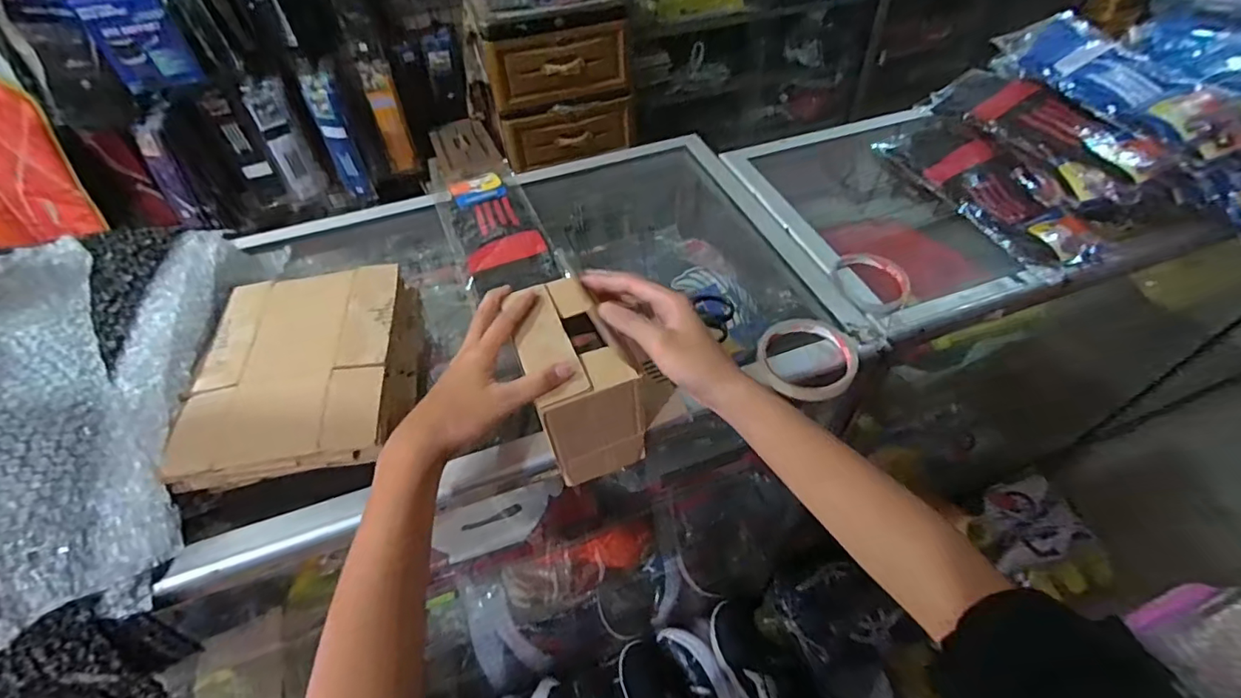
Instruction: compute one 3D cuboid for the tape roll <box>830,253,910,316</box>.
[{"bbox_3d":[0.275,-0.074,0.590,0.090,0.015,0.090,-2,50,2],"label":"tape roll"}]

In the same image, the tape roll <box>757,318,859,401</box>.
[{"bbox_3d":[0.176,0.006,0.494,0.086,0.021,0.084,-2,50,2],"label":"tape roll"}]

